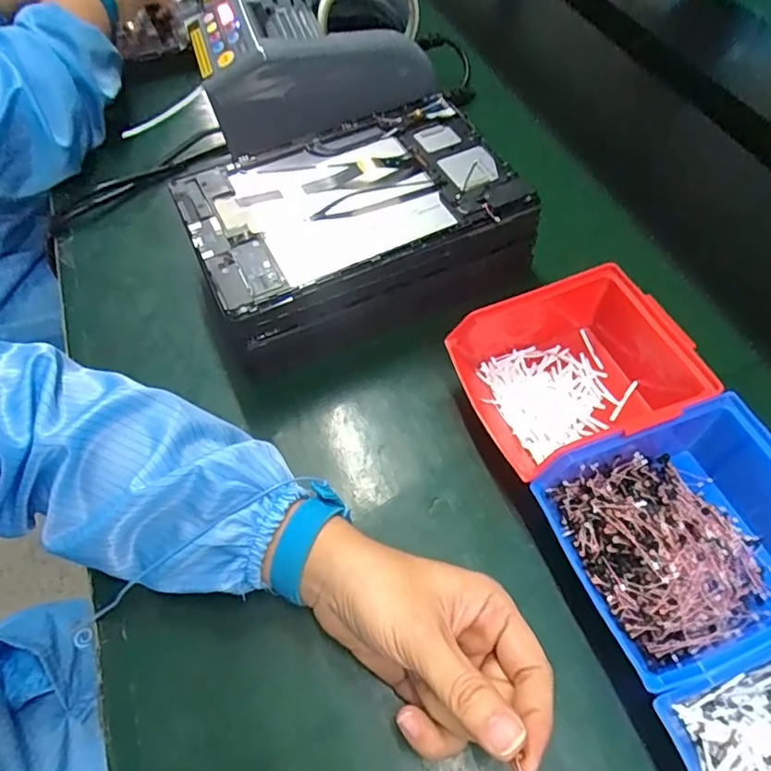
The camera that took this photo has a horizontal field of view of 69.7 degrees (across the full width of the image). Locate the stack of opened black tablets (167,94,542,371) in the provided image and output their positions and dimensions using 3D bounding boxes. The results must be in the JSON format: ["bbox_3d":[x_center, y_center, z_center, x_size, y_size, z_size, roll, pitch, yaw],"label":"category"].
[{"bbox_3d":[-0.023,-0.115,0.441,0.236,0.096,0.159,-22,60,-15],"label":"stack of opened black tablets"}]

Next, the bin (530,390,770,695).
[{"bbox_3d":[0.178,0.088,0.320,0.145,0.070,0.121,-18,57,-10],"label":"bin"}]

